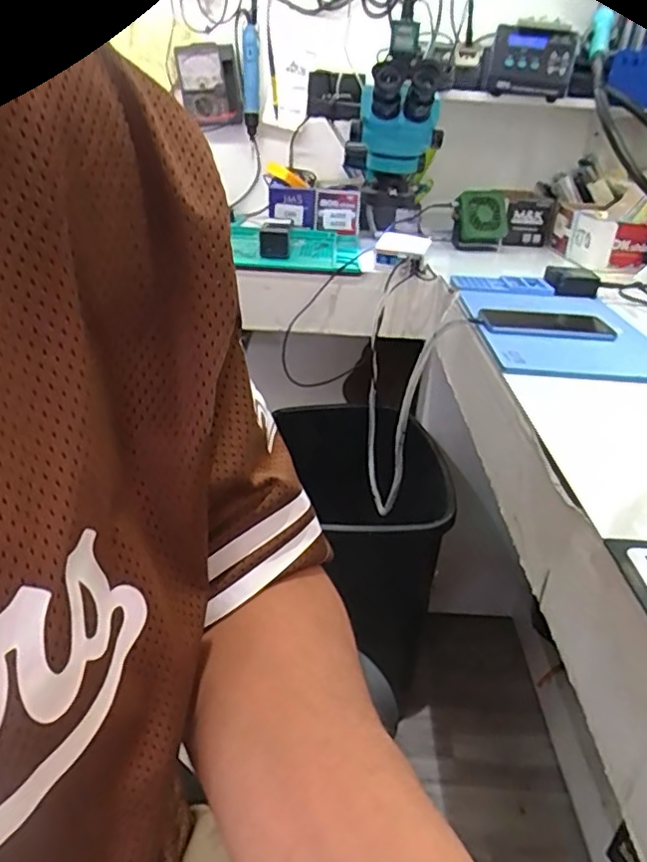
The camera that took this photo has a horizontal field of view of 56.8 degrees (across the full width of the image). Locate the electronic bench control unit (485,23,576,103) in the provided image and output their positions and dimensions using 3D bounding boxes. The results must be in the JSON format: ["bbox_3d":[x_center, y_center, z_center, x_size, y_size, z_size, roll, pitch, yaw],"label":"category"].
[{"bbox_3d":[0.317,-0.574,0.930,0.041,0.094,0.154,-16,37,-31],"label":"electronic bench control unit"}]

